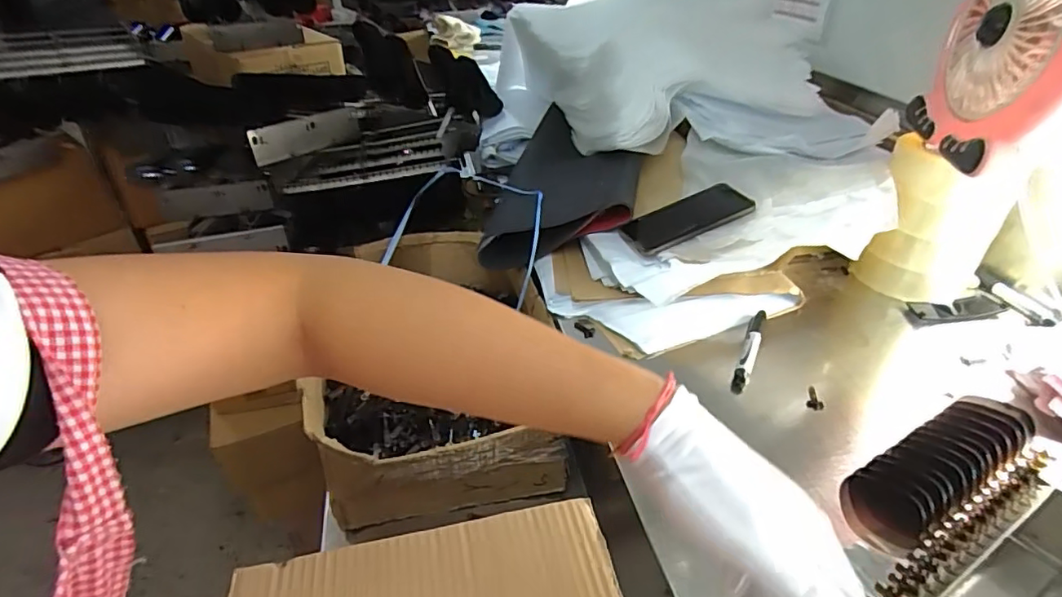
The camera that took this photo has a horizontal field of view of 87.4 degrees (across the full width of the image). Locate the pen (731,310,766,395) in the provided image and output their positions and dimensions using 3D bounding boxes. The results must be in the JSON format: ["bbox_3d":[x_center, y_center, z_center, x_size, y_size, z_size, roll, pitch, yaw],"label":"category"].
[{"bbox_3d":[0.252,0.056,0.638,0.016,0.023,0.142,16,38,22],"label":"pen"}]

